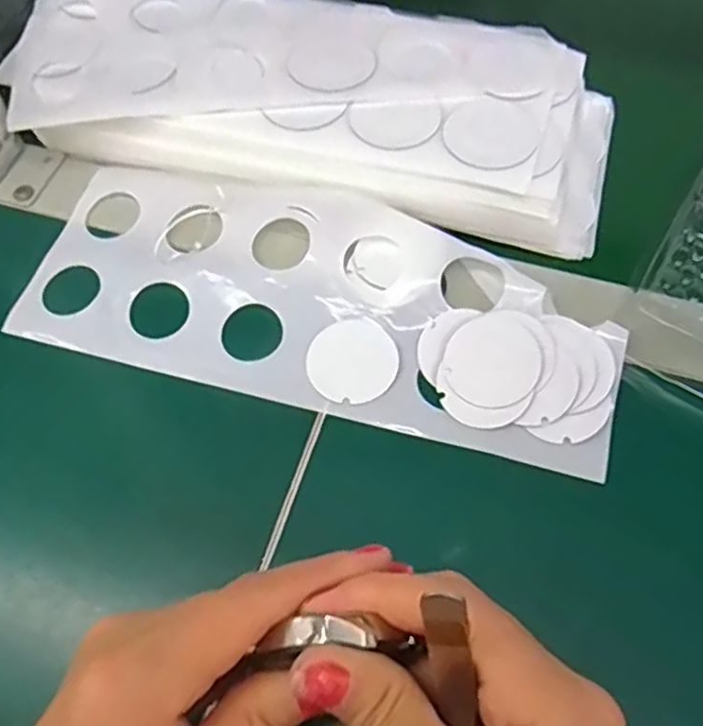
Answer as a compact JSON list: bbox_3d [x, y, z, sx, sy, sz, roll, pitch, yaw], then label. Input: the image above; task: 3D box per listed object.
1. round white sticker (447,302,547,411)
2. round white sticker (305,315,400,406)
[{"bbox_3d":[0.063,-0.003,0.298,0.040,0.004,0.046,33,79,19],"label":"round white sticker"},{"bbox_3d":[0.000,-0.001,0.306,0.039,0.004,0.040,-2,67,4],"label":"round white sticker"}]

